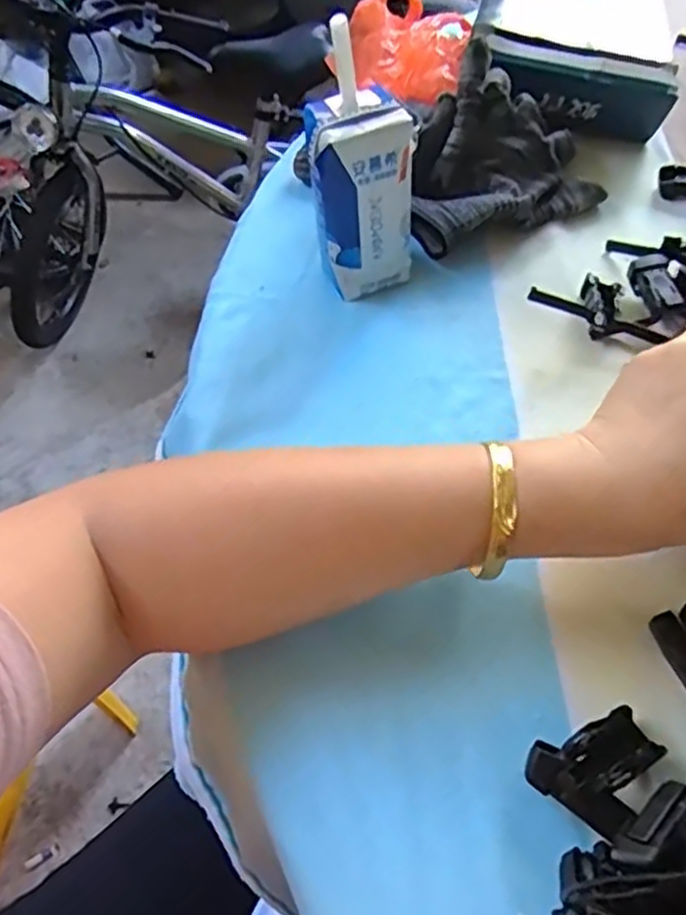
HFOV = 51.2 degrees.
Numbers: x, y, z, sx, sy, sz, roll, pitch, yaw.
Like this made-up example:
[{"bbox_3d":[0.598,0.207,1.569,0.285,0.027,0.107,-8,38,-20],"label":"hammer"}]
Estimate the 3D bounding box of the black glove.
[{"bbox_3d":[0.100,-0.185,0.438,0.130,0.072,0.090,-12,53,-6],"label":"black glove"}]

